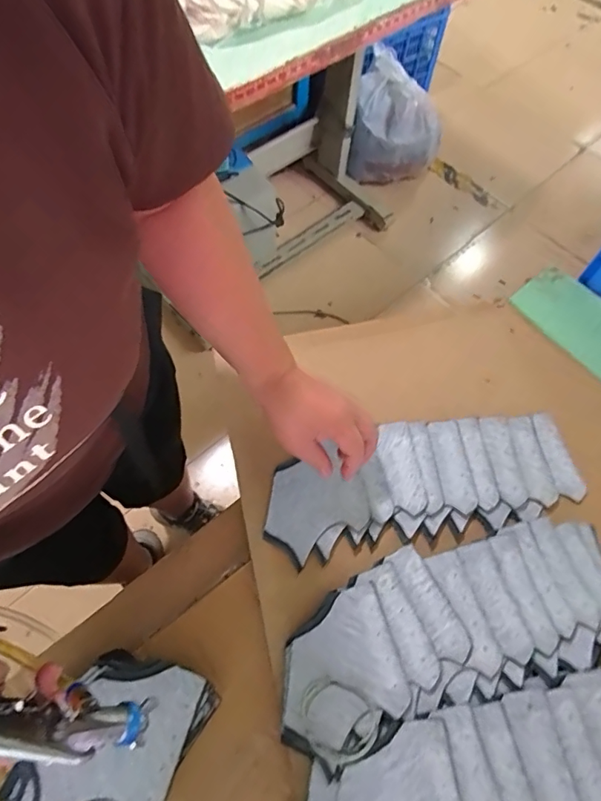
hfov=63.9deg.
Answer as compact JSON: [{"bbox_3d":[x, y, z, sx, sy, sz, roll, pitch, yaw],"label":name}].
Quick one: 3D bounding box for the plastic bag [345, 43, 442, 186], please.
[{"bbox_3d":[0.335,-0.940,1.680,0.294,0.349,0.240,21,65,8],"label":"plastic bag"}]

